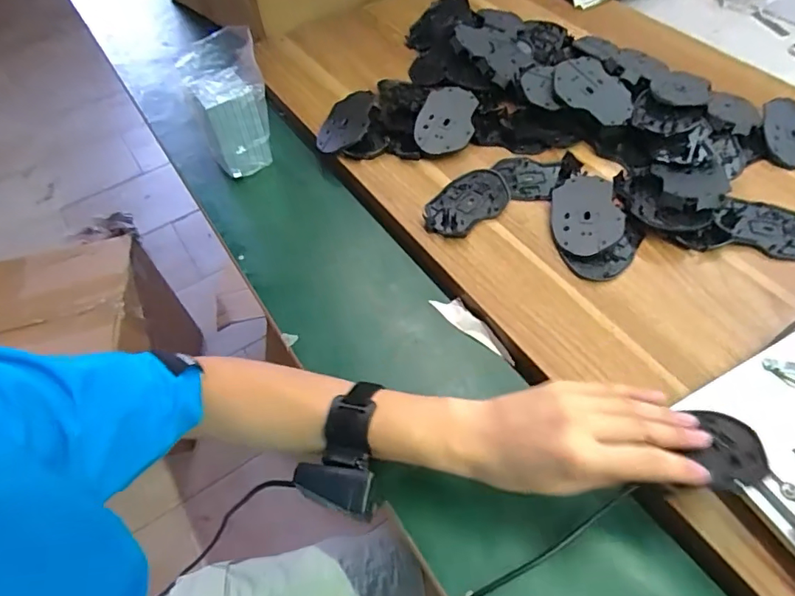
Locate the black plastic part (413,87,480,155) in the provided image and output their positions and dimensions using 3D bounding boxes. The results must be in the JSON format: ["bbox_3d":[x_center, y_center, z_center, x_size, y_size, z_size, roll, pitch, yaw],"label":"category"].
[{"bbox_3d":[0.063,-0.231,0.670,0.072,0.028,0.096,7,57,9],"label":"black plastic part"}]

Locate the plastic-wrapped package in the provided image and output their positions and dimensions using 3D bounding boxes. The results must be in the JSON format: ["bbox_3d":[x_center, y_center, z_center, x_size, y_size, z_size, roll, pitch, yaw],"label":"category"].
[{"bbox_3d":[-0.209,-0.242,0.647,0.093,0.140,0.077,-23,58,-11],"label":"plastic-wrapped package"}]

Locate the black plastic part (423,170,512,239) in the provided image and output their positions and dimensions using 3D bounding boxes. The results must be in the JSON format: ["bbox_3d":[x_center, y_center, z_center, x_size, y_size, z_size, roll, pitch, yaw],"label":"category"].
[{"bbox_3d":[0.083,-0.112,0.603,0.117,0.007,0.069,-36,61,-18],"label":"black plastic part"}]

